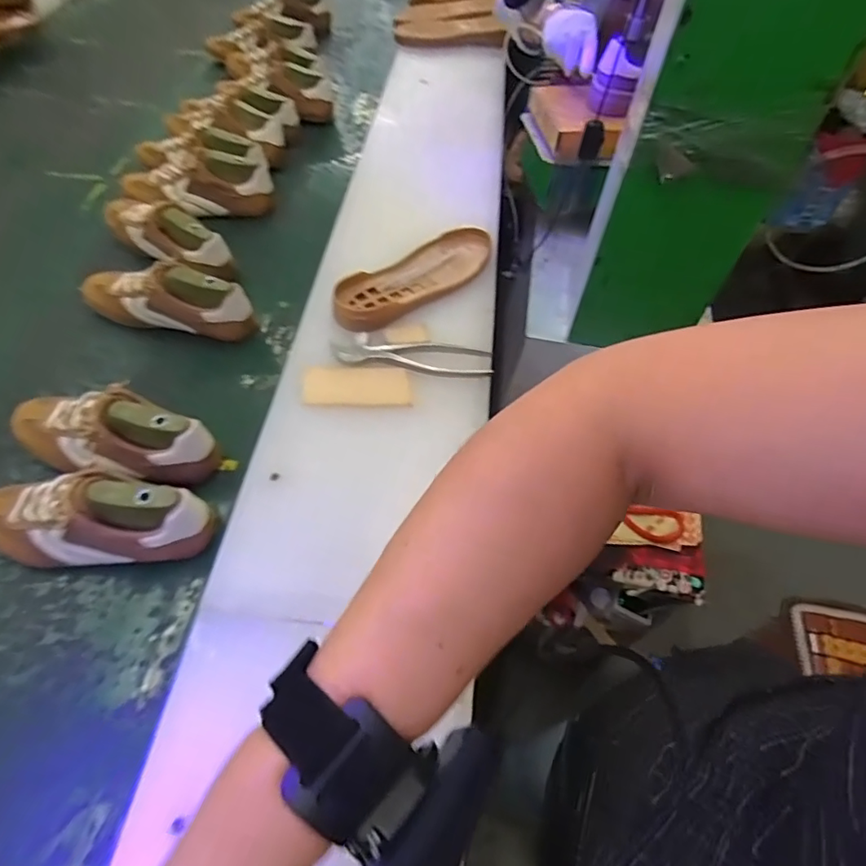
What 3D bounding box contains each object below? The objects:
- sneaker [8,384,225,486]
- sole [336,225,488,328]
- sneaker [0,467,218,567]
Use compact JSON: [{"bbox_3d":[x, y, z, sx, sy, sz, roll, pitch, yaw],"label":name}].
[{"bbox_3d":[-0.353,0.002,0.588,0.223,0.098,0.071,8,55,3],"label":"sneaker"},{"bbox_3d":[-0.024,-0.217,0.716,0.267,0.026,0.092,-36,64,-24],"label":"sole"},{"bbox_3d":[-0.336,0.082,0.526,0.226,0.087,0.076,3,55,-1],"label":"sneaker"}]

